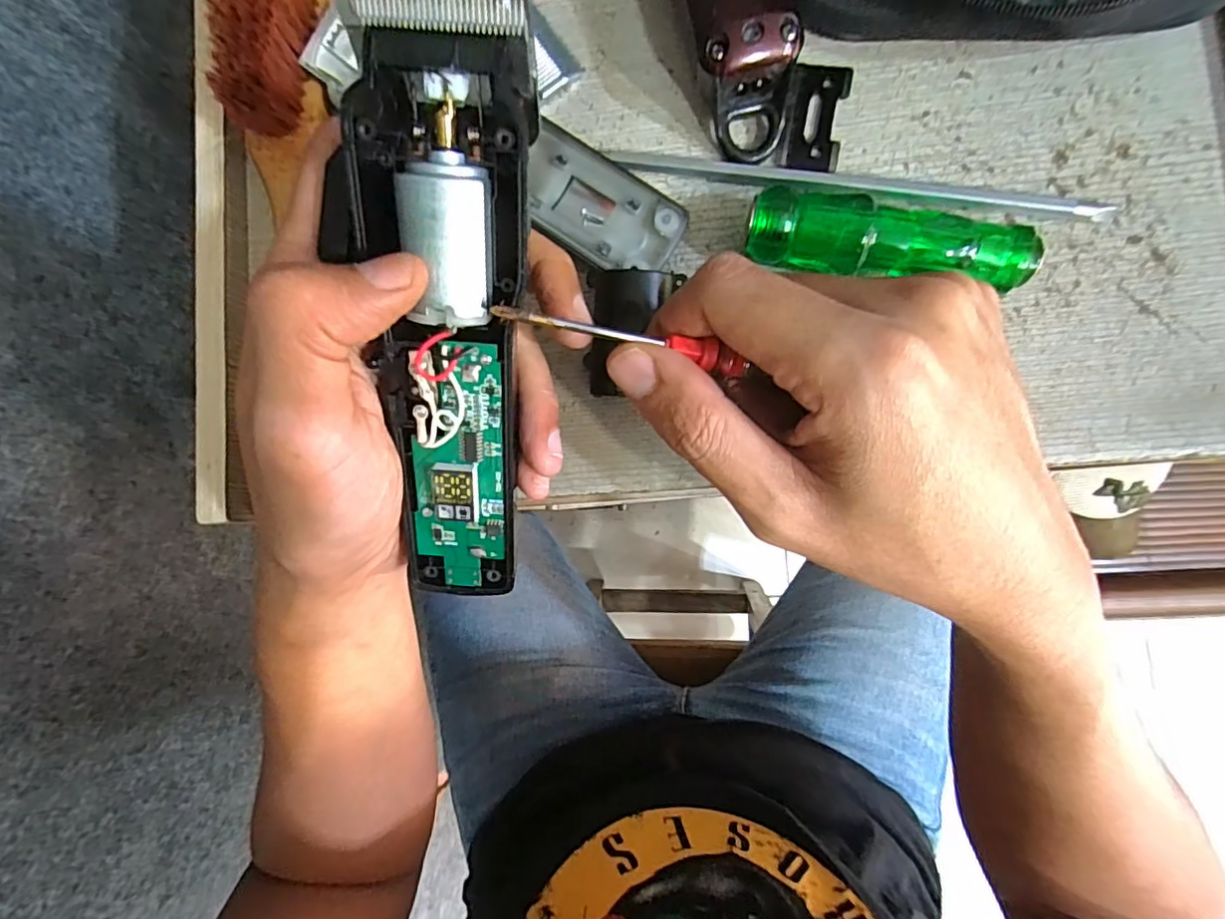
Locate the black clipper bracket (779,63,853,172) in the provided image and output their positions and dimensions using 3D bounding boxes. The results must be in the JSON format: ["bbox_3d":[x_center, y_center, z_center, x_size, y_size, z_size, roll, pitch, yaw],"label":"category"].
[{"bbox_3d":[0.076,-0.128,0.210,0.020,0.004,0.039,10,86,7],"label":"black clipper bracket"}]

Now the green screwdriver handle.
[{"bbox_3d":[0.093,-0.072,0.195,0.091,0.021,0.022,12,86,7],"label":"green screwdriver handle"}]

